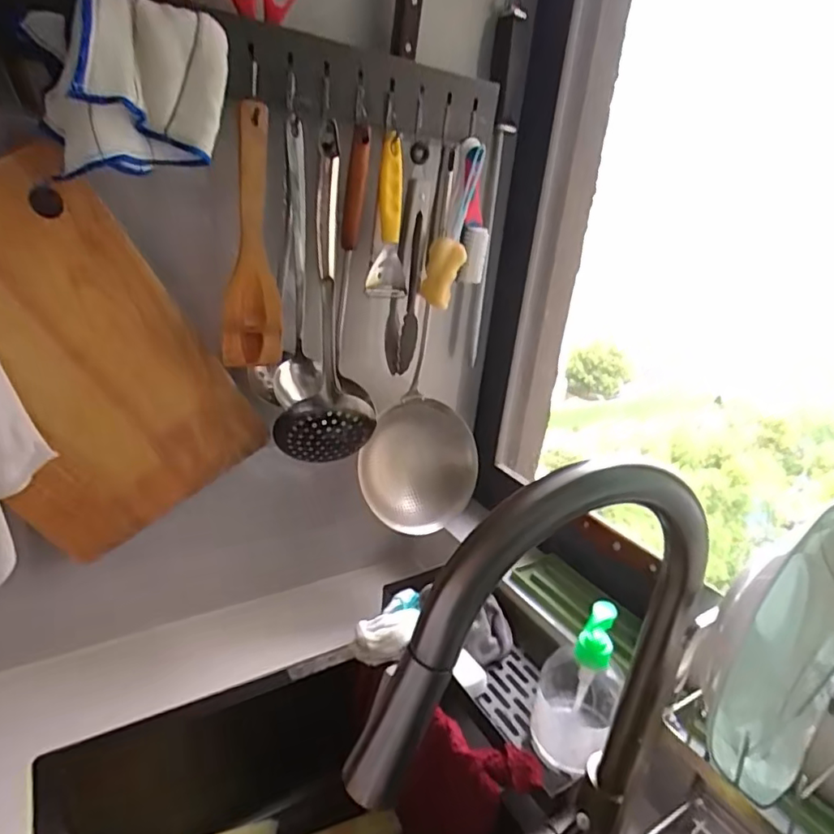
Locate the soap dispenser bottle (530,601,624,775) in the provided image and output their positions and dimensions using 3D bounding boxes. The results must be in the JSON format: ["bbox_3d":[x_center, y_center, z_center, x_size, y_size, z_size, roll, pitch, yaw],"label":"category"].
[{"bbox_3d":[0.152,0.251,0.524,0.067,0.170,0.062,15,23,20],"label":"soap dispenser bottle"}]

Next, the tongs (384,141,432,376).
[{"bbox_3d":[-0.010,-0.177,0.655,0.038,0.247,0.056,7,22,2],"label":"tongs"}]

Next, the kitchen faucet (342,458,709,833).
[{"bbox_3d":[0.084,0.174,0.345,0.244,0.300,0.047,-5,24,-26],"label":"kitchen faucet"}]

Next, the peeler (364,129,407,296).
[{"bbox_3d":[-0.029,-0.211,0.602,0.024,0.163,0.051,19,25,29],"label":"peeler"}]

